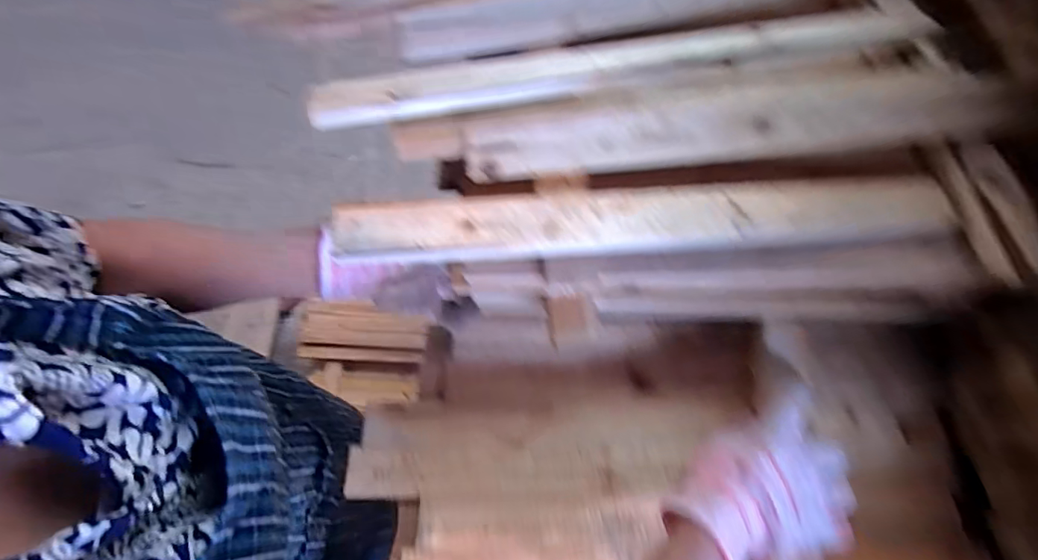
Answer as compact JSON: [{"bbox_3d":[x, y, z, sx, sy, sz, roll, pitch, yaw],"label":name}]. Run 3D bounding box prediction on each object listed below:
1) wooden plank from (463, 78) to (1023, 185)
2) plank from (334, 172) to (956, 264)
[{"bbox_3d":[0.172,-0.126,0.390,0.427,0.034,0.055,-4,65,-4],"label":"wooden plank"},{"bbox_3d":[0.111,-0.048,0.370,0.479,0.026,0.051,-4,64,-7],"label":"plank"}]

